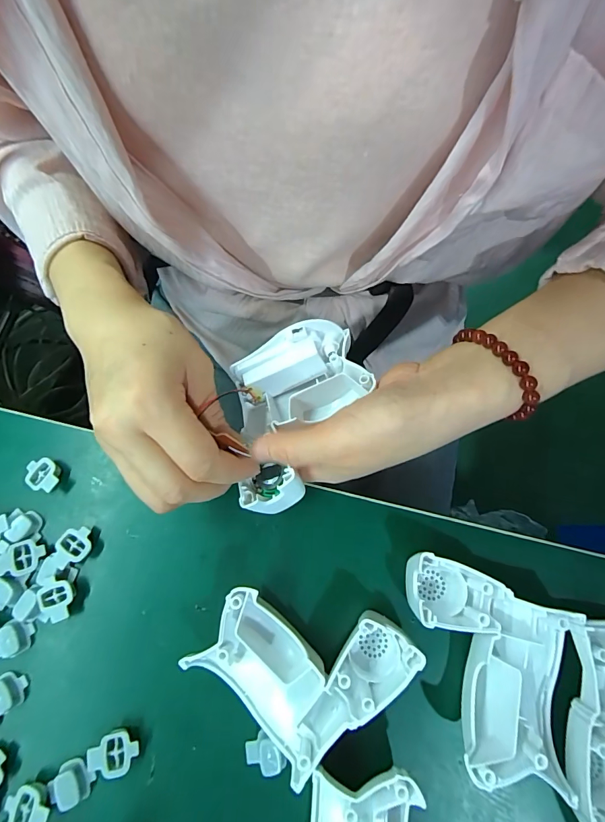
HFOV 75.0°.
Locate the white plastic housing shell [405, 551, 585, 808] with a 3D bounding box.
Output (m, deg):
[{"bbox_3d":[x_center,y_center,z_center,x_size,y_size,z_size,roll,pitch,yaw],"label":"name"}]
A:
[{"bbox_3d":[0.102,0.144,0.225,0.092,0.032,0.098,13,72,5],"label":"white plastic housing shell"}]

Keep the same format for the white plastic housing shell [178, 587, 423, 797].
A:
[{"bbox_3d":[-0.001,0.142,0.232,0.097,0.033,0.096,42,77,13],"label":"white plastic housing shell"}]

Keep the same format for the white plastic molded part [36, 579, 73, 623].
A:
[{"bbox_3d":[-0.158,0.123,0.254,0.021,0.009,0.023,-13,72,-3],"label":"white plastic molded part"}]

